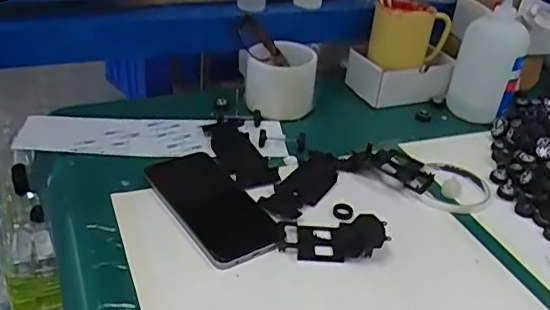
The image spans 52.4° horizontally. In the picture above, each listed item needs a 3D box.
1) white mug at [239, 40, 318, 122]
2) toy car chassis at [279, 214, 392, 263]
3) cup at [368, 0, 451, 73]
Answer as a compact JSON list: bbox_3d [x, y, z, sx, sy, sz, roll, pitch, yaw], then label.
[{"bbox_3d":[0.004,-0.097,0.717,0.096,0.077,0.080,2,32,-3],"label":"white mug"},{"bbox_3d":[0.052,0.074,0.512,0.095,0.017,0.050,-1,33,-9],"label":"toy car chassis"},{"bbox_3d":[0.184,-0.167,0.768,0.099,0.073,0.110,13,33,14],"label":"cup"}]

